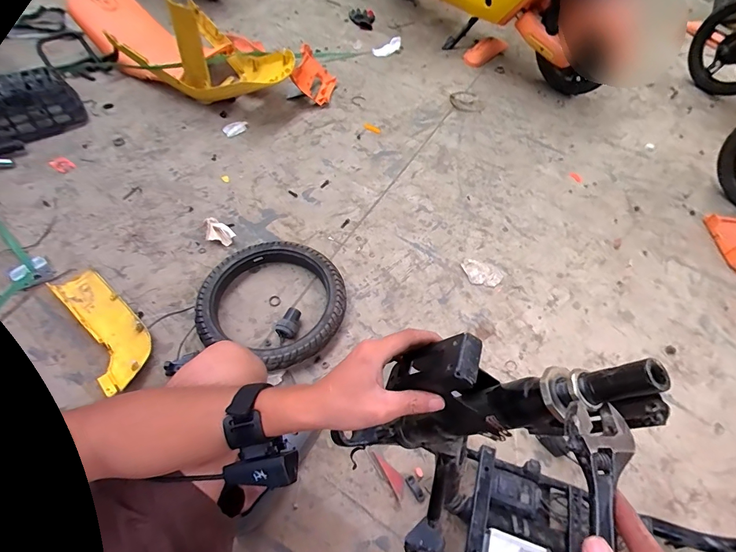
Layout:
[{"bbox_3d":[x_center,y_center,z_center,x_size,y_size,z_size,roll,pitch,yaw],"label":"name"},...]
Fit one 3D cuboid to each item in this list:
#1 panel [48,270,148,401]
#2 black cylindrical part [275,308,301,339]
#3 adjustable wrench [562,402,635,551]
[{"bbox_3d":[-0.639,0.115,0.901,0.122,0.034,0.367,-36,66,-23],"label":"panel"},{"bbox_3d":[-0.193,0.121,0.931,0.047,0.053,0.072,25,59,12],"label":"black cylindrical part"},{"bbox_3d":[0.148,0.171,0.234,0.054,0.017,0.194,19,54,8],"label":"adjustable wrench"}]

